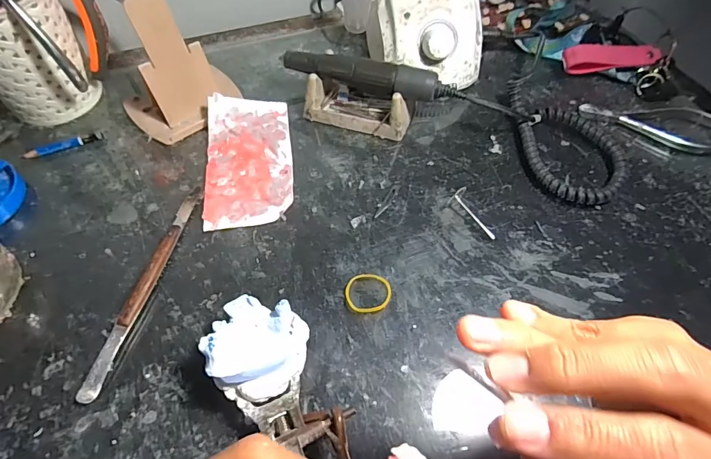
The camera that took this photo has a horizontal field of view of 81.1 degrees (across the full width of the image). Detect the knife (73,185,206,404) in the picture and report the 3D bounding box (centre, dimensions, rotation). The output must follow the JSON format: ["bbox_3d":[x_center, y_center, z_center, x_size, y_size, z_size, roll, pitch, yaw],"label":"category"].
[{"bbox_3d":[-0.150,0.036,0.302,0.012,0.010,0.170,11,57,6],"label":"knife"}]

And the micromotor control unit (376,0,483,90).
[{"bbox_3d":[0.073,-0.214,0.431,0.104,0.081,0.141,-1,57,-2],"label":"micromotor control unit"}]

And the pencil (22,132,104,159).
[{"bbox_3d":[-0.267,-0.078,0.381,0.067,0.008,0.008,-22,60,-15],"label":"pencil"}]

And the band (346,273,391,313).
[{"bbox_3d":[0.009,0.046,0.303,0.033,0.005,0.029,-11,58,-8],"label":"band"}]

